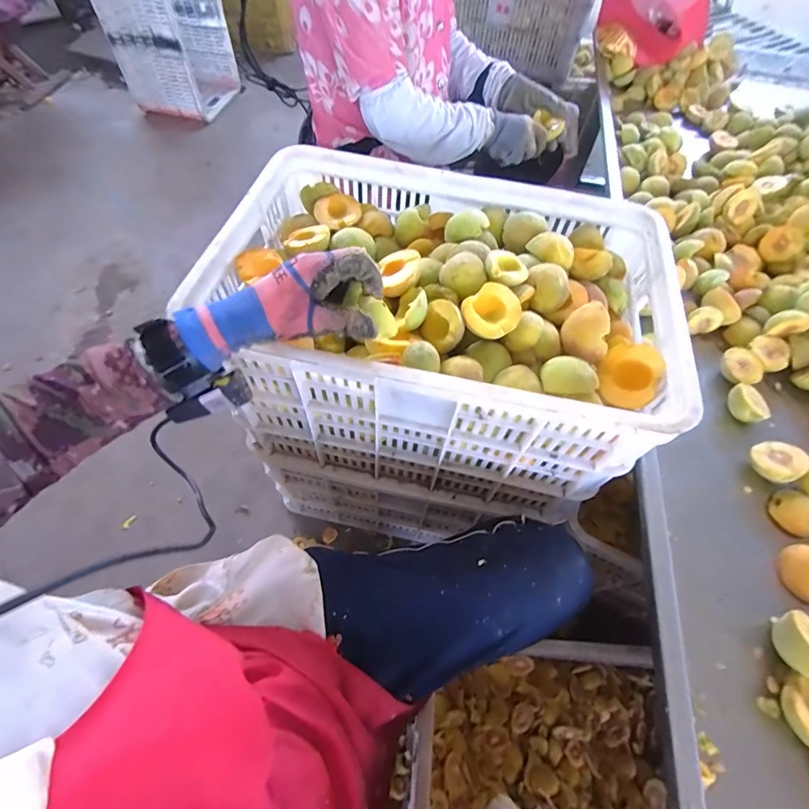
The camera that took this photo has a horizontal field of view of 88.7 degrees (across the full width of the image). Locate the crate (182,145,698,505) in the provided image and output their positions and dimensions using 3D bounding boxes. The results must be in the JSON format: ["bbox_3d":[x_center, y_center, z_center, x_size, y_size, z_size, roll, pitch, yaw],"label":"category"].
[{"bbox_3d":[0.046,-0.104,0.560,0.504,0.232,0.347,10,58,3],"label":"crate"}]

